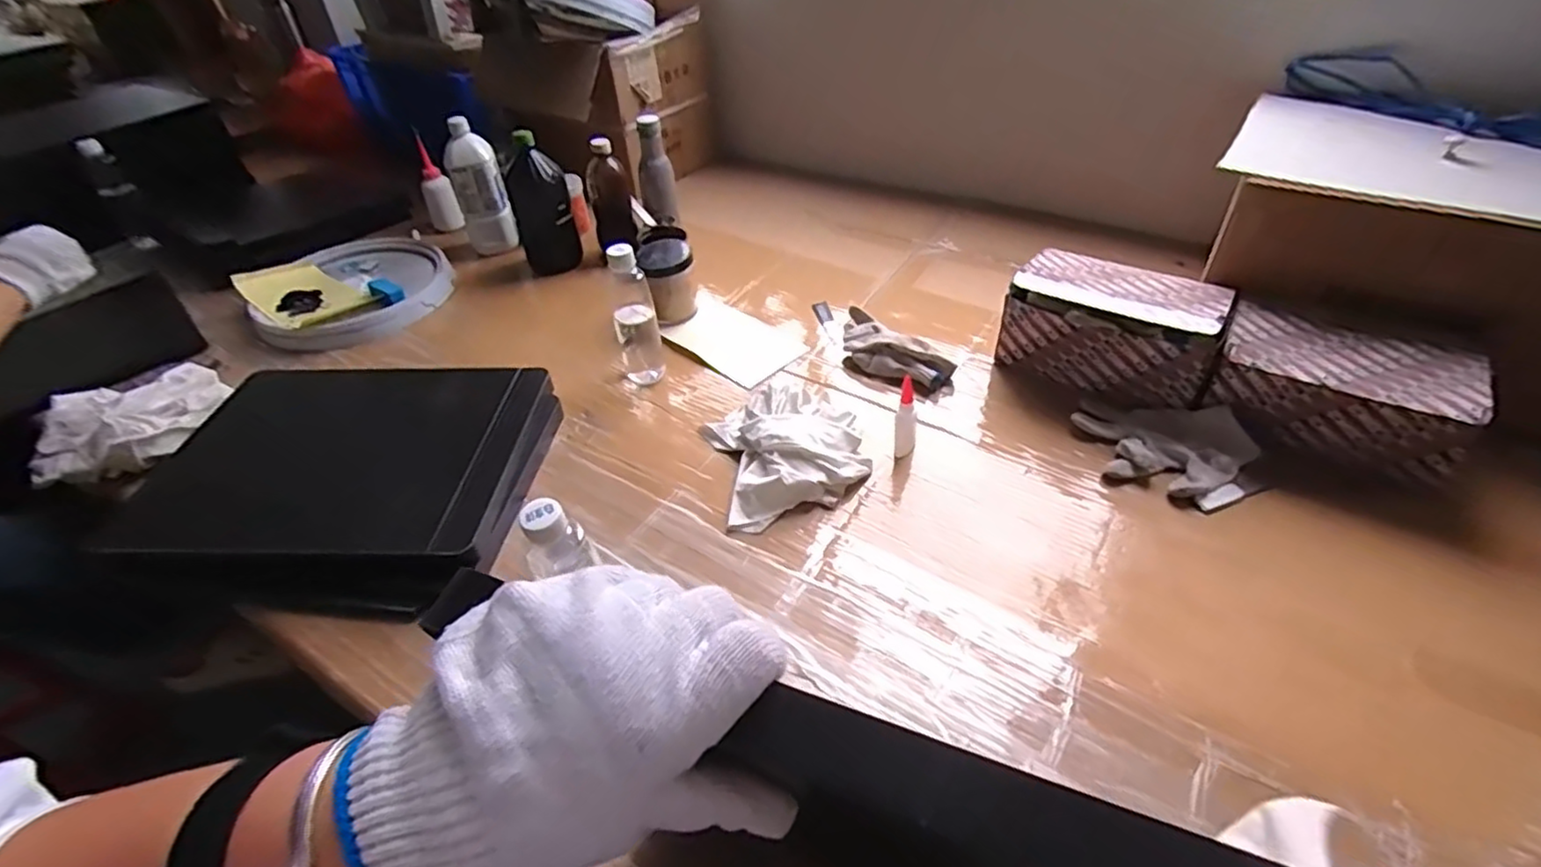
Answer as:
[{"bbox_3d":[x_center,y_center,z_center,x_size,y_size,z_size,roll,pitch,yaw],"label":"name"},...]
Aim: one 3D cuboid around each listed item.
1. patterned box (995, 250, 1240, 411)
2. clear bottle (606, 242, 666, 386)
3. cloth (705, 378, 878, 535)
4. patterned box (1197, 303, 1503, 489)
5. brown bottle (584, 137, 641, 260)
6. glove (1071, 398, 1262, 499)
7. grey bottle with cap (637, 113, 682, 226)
[{"bbox_3d":[0.436,-0.143,0.880,0.245,0.120,0.153,19,46,24],"label":"patterned box"},{"bbox_3d":[-0.175,-0.148,0.890,0.054,0.196,0.049,-12,41,-9],"label":"clear bottle"},{"bbox_3d":[0.023,0.012,0.811,0.189,0.055,0.205,-10,41,-7],"label":"cloth"},{"bbox_3d":[0.645,-0.056,0.784,0.238,0.103,0.150,21,47,26],"label":"patterned box"},{"bbox_3d":[-0.276,-0.405,1.177,0.072,0.199,0.073,-12,41,-9],"label":"brown bottle"},{"bbox_3d":[0.451,0.013,0.792,0.189,0.034,0.133,16,45,22],"label":"glove"},{"bbox_3d":[-0.210,-0.468,1.229,0.060,0.187,0.067,14,36,33],"label":"grey bottle with cap"}]

